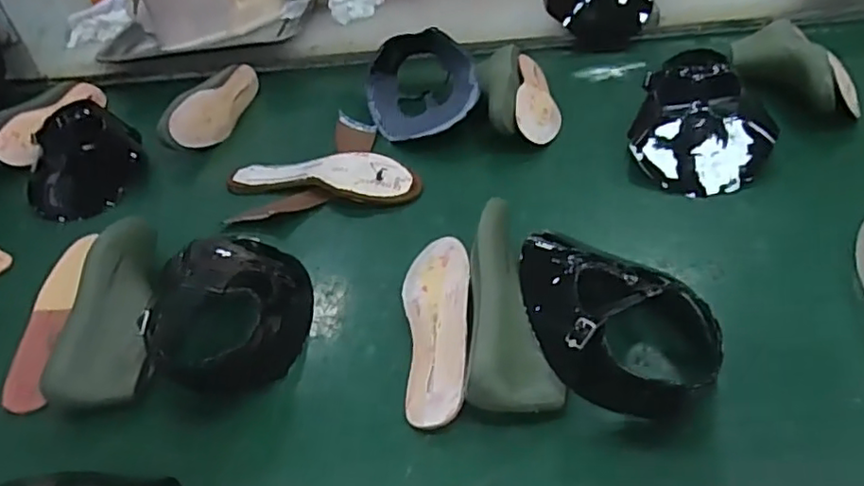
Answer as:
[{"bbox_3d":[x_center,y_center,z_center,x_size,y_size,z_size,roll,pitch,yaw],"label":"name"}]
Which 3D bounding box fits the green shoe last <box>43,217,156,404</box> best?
[{"bbox_3d":[-0.318,0.062,0.637,0.074,0.079,0.220,-10,38,0],"label":"green shoe last"}]

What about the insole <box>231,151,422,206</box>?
[{"bbox_3d":[-0.143,-0.090,0.814,0.260,0.017,0.098,0,39,13],"label":"insole"}]

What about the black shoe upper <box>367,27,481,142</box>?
[{"bbox_3d":[-0.018,-0.239,0.928,0.162,0.077,0.204,-8,38,2],"label":"black shoe upper"}]

